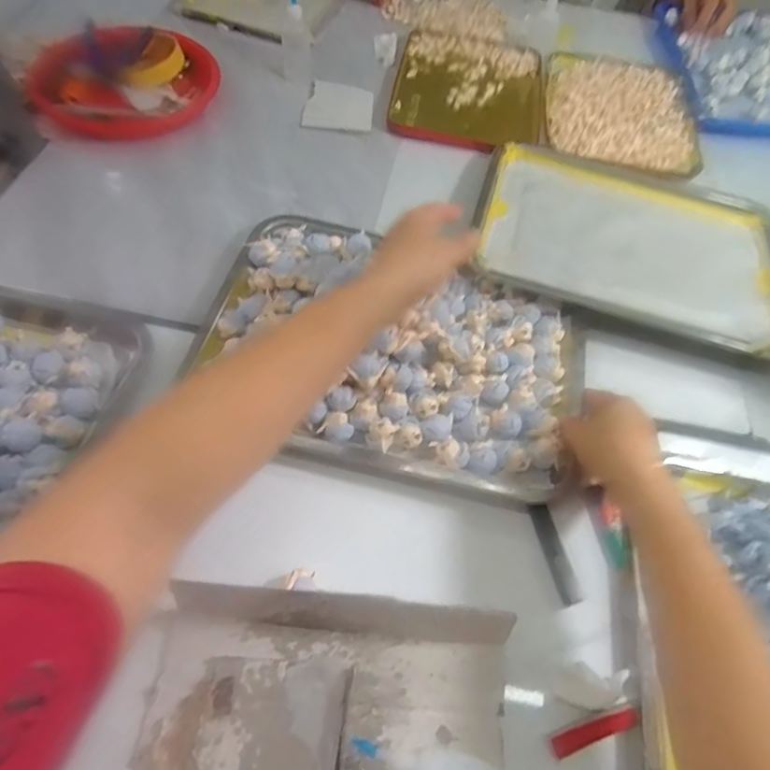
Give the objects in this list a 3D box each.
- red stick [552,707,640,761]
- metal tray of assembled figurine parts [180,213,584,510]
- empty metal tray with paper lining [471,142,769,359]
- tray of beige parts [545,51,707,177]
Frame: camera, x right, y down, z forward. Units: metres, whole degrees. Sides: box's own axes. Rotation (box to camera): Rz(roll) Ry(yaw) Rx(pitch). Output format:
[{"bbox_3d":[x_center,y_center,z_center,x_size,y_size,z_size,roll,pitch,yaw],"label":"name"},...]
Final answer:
[{"bbox_3d":[0.142,0.234,0.370,0.062,0.008,0.013,-15,61,-13],"label":"red stick"},{"bbox_3d":[0.011,-0.043,0.505,0.344,0.044,0.244,16,60,6],"label":"metal tray of assembled figurine parts"},{"bbox_3d":[0.284,-0.171,0.615,0.343,0.026,0.264,17,59,7],"label":"empty metal tray with paper lining"},{"bbox_3d":[0.329,-0.388,0.768,0.201,0.015,0.241,10,58,2],"label":"tray of beige parts"}]

